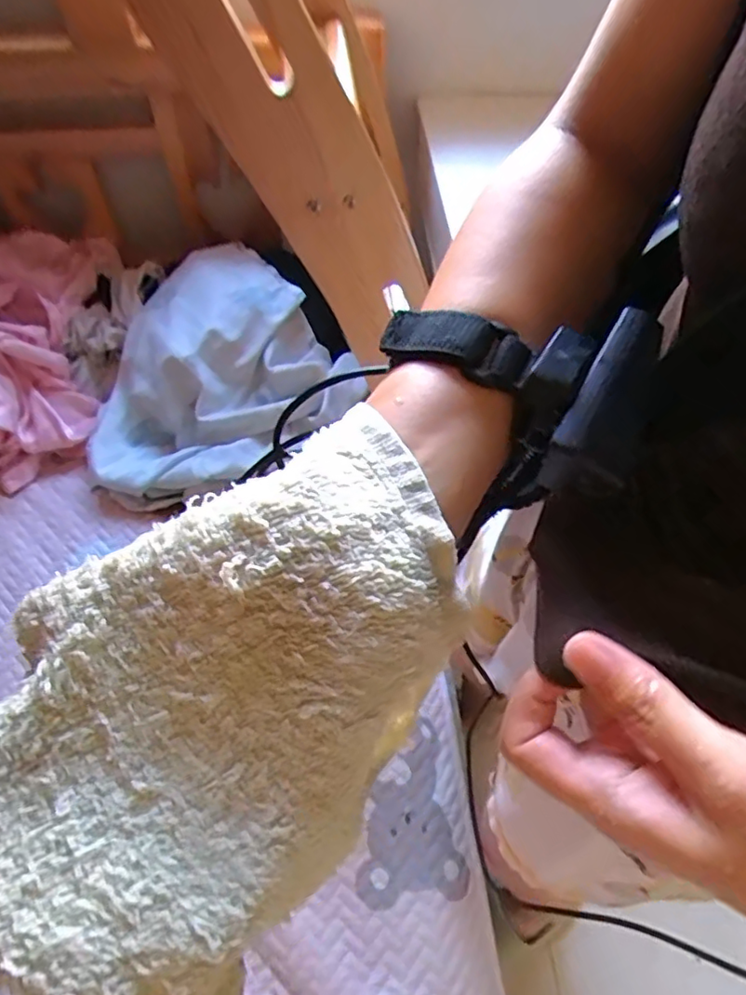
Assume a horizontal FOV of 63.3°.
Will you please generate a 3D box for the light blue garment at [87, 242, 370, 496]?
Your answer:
[{"bbox_3d":[-0.263,-0.189,0.947,0.409,0.166,0.343,-30,62,-19],"label":"light blue garment"}]

